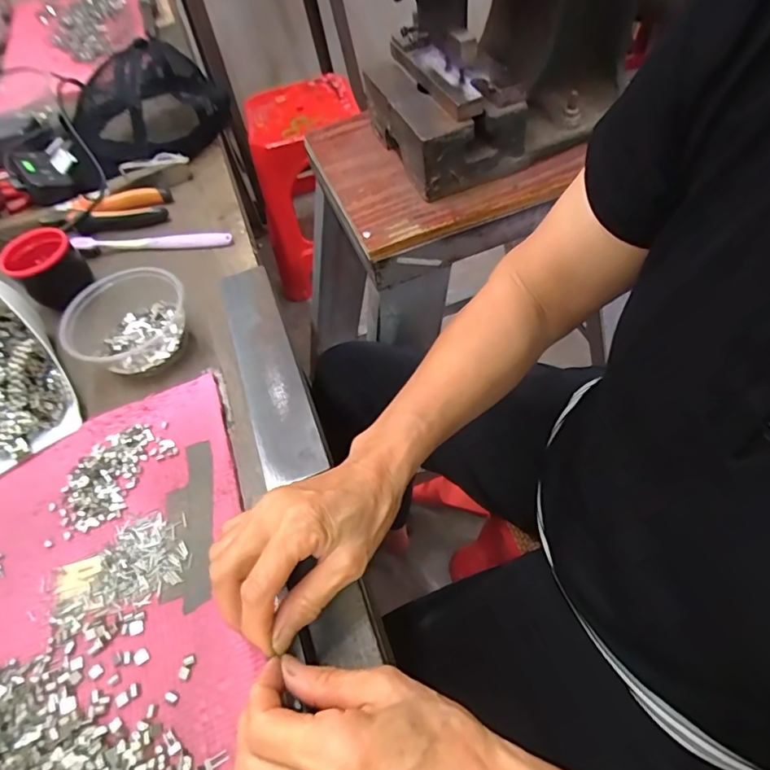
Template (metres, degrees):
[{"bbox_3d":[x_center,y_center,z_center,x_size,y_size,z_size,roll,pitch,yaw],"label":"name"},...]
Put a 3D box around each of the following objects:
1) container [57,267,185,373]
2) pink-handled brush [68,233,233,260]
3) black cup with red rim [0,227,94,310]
[{"bbox_3d":[-0.230,-0.055,0.448,0.107,0.049,0.088,-40,60,-18],"label":"container"},{"bbox_3d":[-0.262,-0.159,0.546,0.181,0.014,0.024,1,55,6],"label":"pink-handled brush"},{"bbox_3d":[-0.338,-0.116,0.493,0.064,0.058,0.061,-41,60,-19],"label":"black cup with red rim"}]

